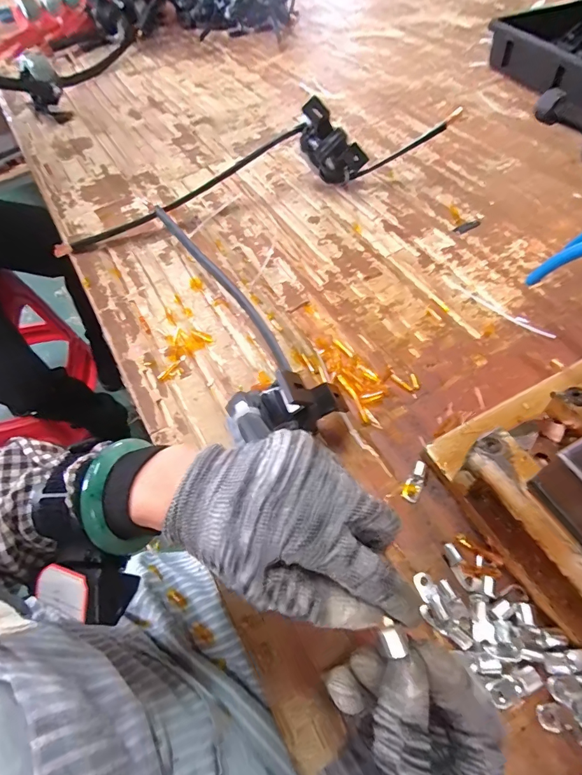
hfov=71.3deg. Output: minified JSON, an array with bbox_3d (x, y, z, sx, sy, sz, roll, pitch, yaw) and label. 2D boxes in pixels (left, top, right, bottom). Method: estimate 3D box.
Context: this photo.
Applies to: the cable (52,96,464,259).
[{"bbox_3d":[-0.049,-0.276,0.516,0.516,0.093,0.078,-18,59,-8],"label":"cable"}]

